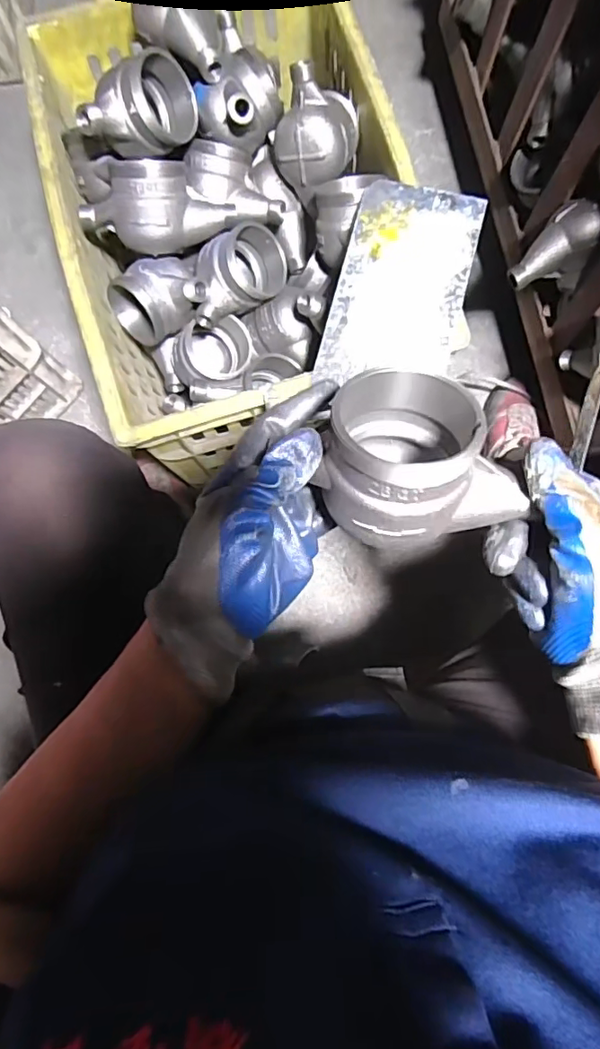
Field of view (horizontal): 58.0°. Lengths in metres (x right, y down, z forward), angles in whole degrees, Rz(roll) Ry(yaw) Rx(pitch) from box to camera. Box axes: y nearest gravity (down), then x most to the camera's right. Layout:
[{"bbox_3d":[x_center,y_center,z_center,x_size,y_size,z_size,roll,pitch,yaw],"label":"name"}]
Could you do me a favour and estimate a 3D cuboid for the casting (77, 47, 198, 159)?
[{"bbox_3d":[-0.161,-0.421,0.547,0.110,0.076,0.087,-11,81,1],"label":"casting"}]

